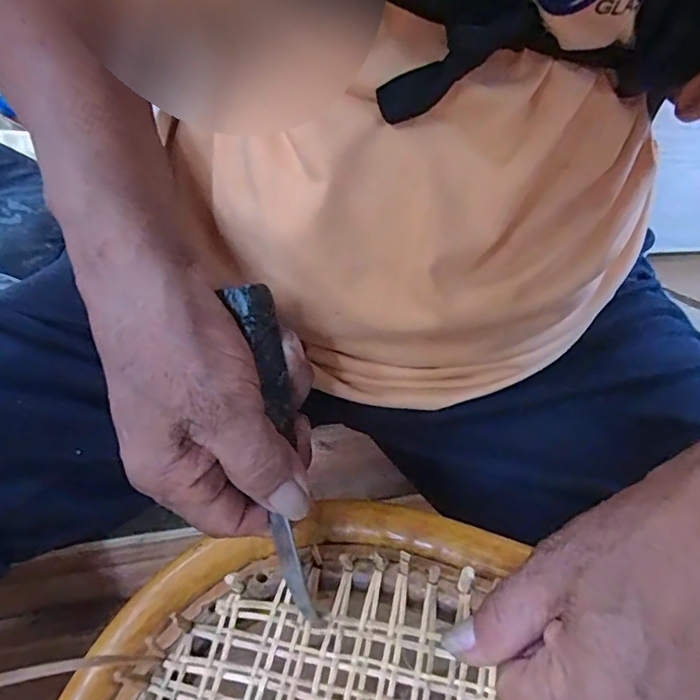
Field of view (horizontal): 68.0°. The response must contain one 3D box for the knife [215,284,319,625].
[{"bbox_3d":[-0.031,0.046,0.218,0.019,0.147,0.012,-12,13,-30],"label":"knife"}]

